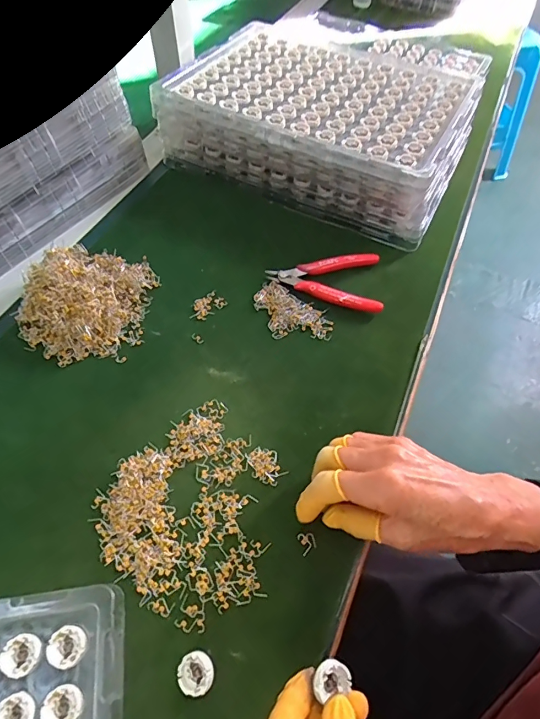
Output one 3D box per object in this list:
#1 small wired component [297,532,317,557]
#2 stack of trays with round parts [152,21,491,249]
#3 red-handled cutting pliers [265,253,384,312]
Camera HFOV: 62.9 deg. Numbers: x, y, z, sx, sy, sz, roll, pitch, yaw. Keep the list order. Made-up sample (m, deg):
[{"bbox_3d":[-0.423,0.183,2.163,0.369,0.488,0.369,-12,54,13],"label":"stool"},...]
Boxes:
[{"bbox_3d":[0.028,0.137,0.331,0.012,0.004,0.015,-18,57,-13],"label":"small wired component"},{"bbox_3d":[0.065,-0.312,0.580,0.348,0.086,0.258,22,58,14],"label":"stack of trays with round parts"},{"bbox_3d":[0.064,-0.095,0.479,0.122,0.009,0.077,14,56,9],"label":"red-handled cutting pliers"}]

